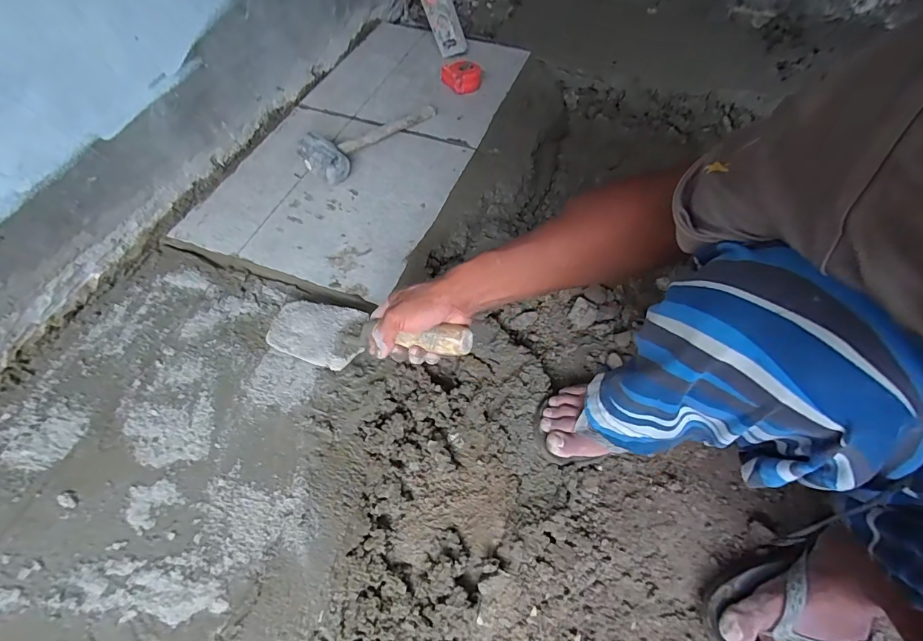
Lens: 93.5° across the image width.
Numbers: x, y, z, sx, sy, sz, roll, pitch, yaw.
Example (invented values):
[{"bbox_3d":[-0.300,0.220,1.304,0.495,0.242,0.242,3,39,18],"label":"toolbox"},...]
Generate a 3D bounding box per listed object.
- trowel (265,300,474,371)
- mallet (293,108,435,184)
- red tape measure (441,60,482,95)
[{"bbox_3d":[-0.123,0.017,0.540,0.294,0.048,0.092,2,56,31],"label":"trowel"},{"bbox_3d":[-0.163,-0.354,0.808,0.087,0.064,0.293,37,65,21],"label":"mallet"},{"bbox_3d":[0.000,-0.523,0.932,0.088,0.039,0.074,2,56,0],"label":"red tape measure"}]

